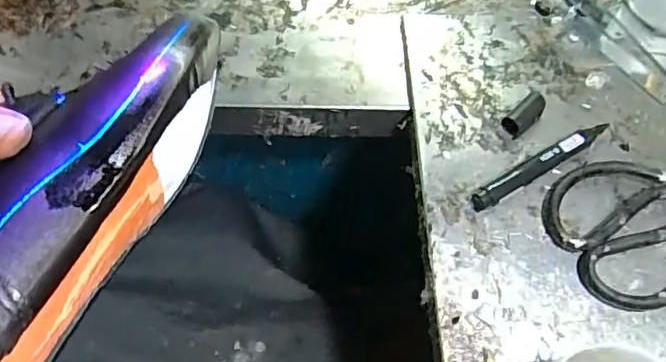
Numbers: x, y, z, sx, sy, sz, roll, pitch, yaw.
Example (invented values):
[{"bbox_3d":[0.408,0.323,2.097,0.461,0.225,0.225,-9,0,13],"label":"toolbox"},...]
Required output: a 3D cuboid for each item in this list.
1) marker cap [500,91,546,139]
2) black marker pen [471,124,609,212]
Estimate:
[{"bbox_3d":[0.147,-0.050,0.426,0.041,0.011,0.018,-40,71,-21],"label":"marker cap"},{"bbox_3d":[0.153,-0.012,0.403,0.122,0.017,0.014,-27,67,-16],"label":"black marker pen"}]

